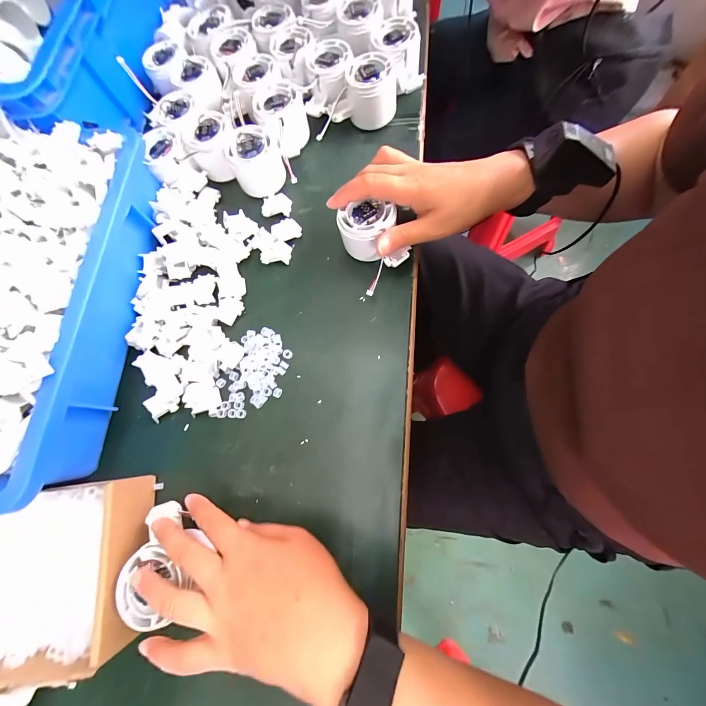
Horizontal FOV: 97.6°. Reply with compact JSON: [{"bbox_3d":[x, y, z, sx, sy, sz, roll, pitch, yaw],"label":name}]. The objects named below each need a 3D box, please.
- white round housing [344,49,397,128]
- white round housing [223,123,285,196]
[{"bbox_3d":[0.023,-0.311,0.370,0.057,0.052,0.057,-2,74,6],"label":"white round housing"},{"bbox_3d":[-0.110,-0.219,0.358,0.058,0.040,0.067,-19,77,-3],"label":"white round housing"}]

